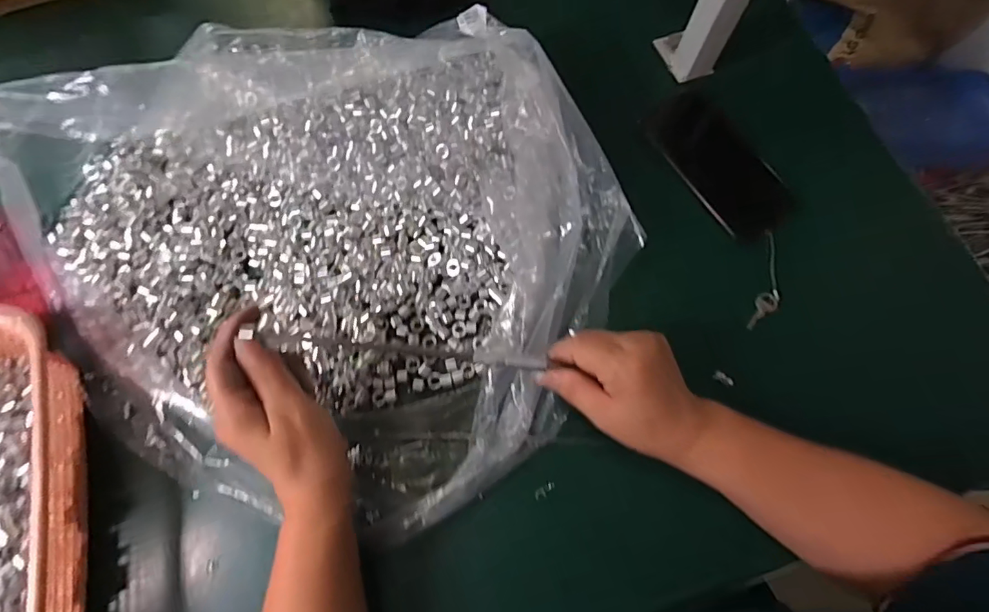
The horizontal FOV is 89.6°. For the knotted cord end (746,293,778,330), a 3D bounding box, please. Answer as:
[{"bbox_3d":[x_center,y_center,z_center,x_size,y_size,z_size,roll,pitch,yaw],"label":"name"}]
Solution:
[{"bbox_3d":[0.231,0.004,0.436,0.036,0.011,0.016,-43,77,-13],"label":"knotted cord end"}]

